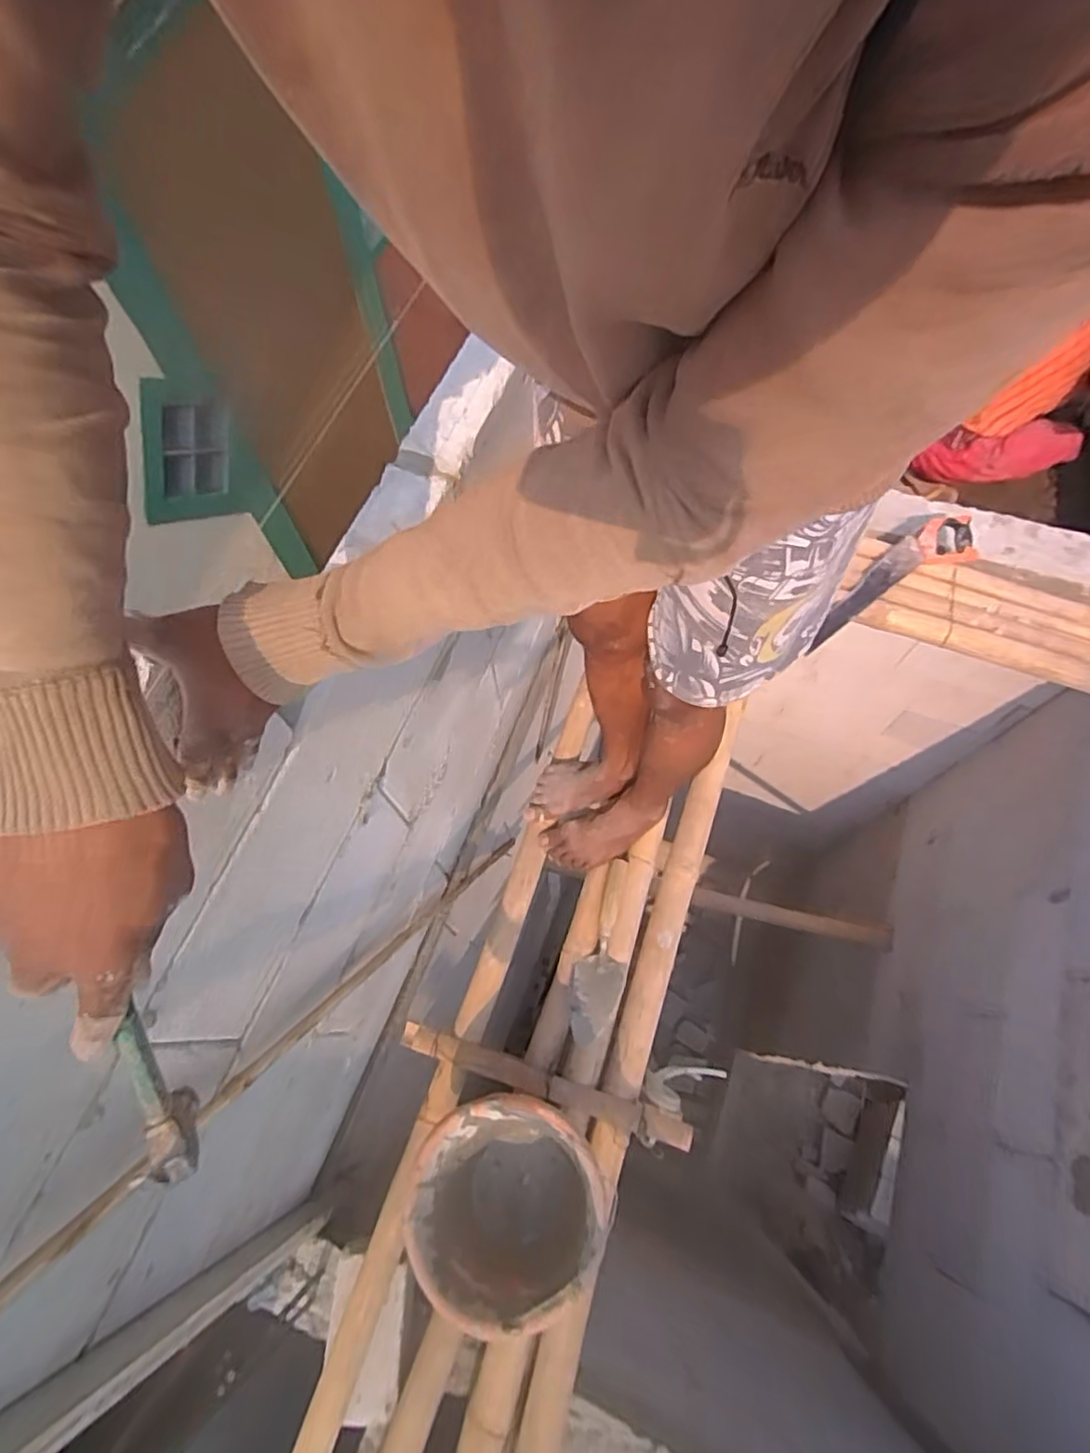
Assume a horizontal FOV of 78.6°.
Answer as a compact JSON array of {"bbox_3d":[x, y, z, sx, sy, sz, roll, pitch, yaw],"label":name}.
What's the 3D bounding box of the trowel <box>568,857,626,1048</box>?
[{"bbox_3d":[0.096,0.368,1.106,0.082,0.035,0.289,9,67,6],"label":"trowel"}]

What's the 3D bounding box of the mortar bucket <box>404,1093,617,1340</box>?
[{"bbox_3d":[-0.050,0.634,0.900,0.241,0.165,0.240,-1,66,2],"label":"mortar bucket"}]

